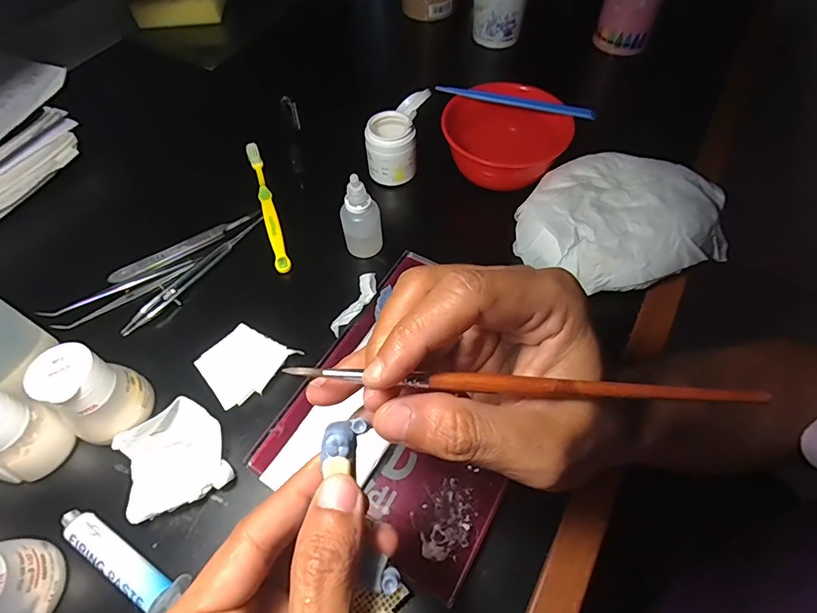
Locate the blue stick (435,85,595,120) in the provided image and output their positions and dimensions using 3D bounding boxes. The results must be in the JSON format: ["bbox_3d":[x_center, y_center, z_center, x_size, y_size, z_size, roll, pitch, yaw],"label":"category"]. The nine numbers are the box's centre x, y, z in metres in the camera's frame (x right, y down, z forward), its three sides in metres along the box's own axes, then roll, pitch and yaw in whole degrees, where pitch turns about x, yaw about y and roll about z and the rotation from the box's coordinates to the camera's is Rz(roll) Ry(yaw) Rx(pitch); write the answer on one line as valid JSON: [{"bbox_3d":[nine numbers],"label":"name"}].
[{"bbox_3d":[0.093,-0.184,0.406,0.140,0.011,0.008,19,60,12],"label":"blue stick"}]

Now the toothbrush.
[{"bbox_3d":[-0.127,-0.092,0.410,0.012,0.012,0.153,-17,59,-10],"label":"toothbrush"}]

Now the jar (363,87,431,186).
[{"bbox_3d":[-0.011,-0.155,0.419,0.044,0.053,0.069,12,59,8],"label":"jar"}]

